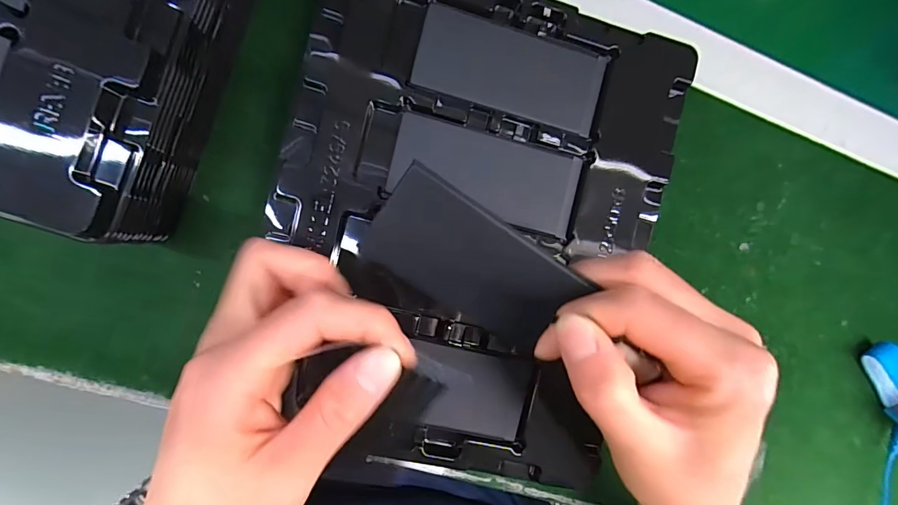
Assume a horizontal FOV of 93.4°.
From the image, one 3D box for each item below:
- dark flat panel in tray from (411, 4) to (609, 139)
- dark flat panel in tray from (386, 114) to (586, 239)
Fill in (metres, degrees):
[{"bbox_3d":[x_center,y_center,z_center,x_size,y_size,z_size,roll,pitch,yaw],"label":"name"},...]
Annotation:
[{"bbox_3d":[0.037,-0.104,0.245,0.107,0.006,0.049,14,91,-10],"label":"dark flat panel in tray"},{"bbox_3d":[0.022,-0.045,0.245,0.108,0.006,0.048,14,91,-10],"label":"dark flat panel in tray"}]

